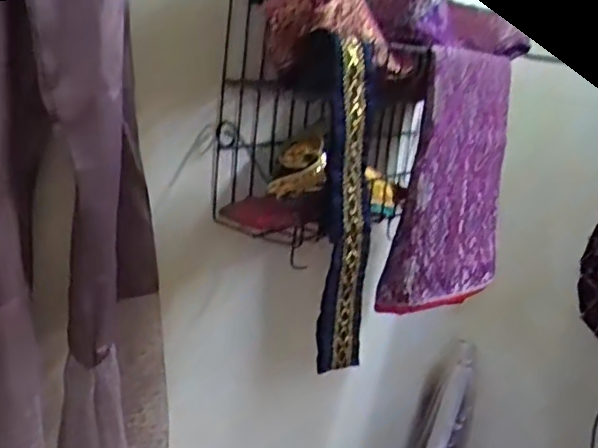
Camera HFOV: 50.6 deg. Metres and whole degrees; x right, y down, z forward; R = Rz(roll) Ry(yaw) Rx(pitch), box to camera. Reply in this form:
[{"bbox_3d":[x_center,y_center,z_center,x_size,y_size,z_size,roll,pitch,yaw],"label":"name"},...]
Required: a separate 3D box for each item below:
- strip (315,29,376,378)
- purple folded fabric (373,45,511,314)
[{"bbox_3d":[0.042,-0.011,0.587,0.047,0.300,0.087,15,15,29],"label":"strip"},{"bbox_3d":[0.204,-0.051,0.787,0.057,0.297,0.228,18,17,38],"label":"purple folded fabric"}]

